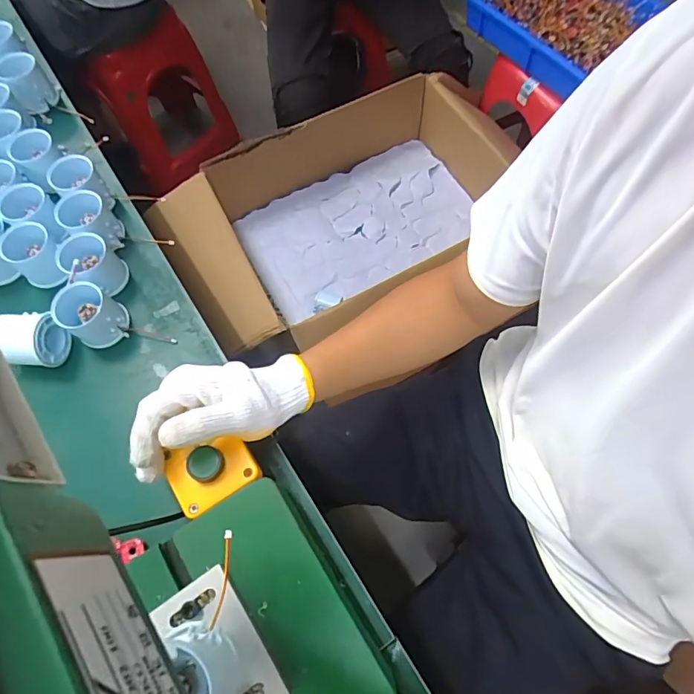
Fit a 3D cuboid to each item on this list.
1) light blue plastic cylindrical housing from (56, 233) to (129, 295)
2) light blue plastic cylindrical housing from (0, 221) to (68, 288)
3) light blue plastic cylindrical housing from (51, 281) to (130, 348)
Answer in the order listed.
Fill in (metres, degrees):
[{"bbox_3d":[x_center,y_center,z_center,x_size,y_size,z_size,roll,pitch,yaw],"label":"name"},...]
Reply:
[{"bbox_3d":[-0.272,-0.088,0.490,0.056,0.056,0.051,42,75,16],"label":"light blue plastic cylindrical housing"},{"bbox_3d":[-0.335,-0.100,0.497,0.062,0.046,0.055,42,75,16],"label":"light blue plastic cylindrical housing"},{"bbox_3d":[-0.261,-0.031,0.470,0.051,0.053,0.051,-1,68,1],"label":"light blue plastic cylindrical housing"}]

